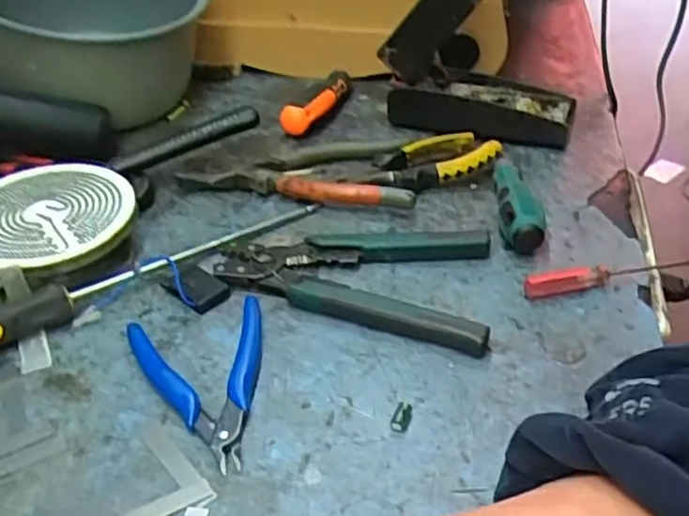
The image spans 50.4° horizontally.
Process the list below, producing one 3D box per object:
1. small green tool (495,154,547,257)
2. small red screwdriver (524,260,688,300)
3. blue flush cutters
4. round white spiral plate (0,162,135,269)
[{"bbox_3d":[0.128,-0.044,0.543,0.030,0.030,0.111,3,37,6],"label":"small green tool"},{"bbox_3d":[0.177,0.010,0.481,0.123,0.018,0.011,-10,37,-12],"label":"small red screwdriver"},{"bbox_3d":[-0.073,0.068,0.412,0.078,0.014,0.117,-14,38,-17],"label":"blue flush cutters"},{"bbox_3d":[-0.206,-0.032,0.502,0.115,0.008,0.117,-22,41,-25],"label":"round white spiral plate"}]

